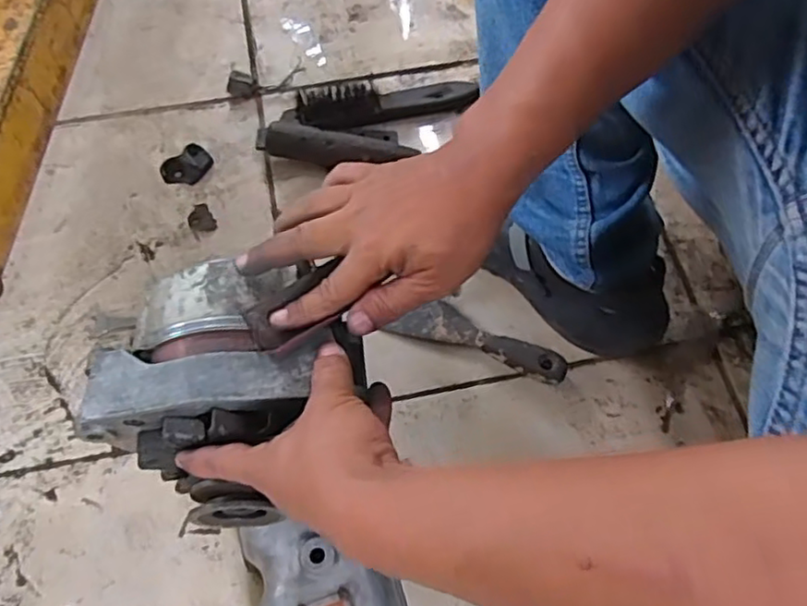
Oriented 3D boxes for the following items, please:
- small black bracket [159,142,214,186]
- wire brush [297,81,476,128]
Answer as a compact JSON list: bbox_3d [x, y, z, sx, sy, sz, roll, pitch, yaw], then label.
[{"bbox_3d":[-0.244,-0.154,0.729,0.057,0.013,0.043,-27,69,-15],"label":"small black bracket"},{"bbox_3d":[-0.016,-0.235,0.755,0.209,0.038,0.044,-9,65,-6],"label":"wire brush"}]

